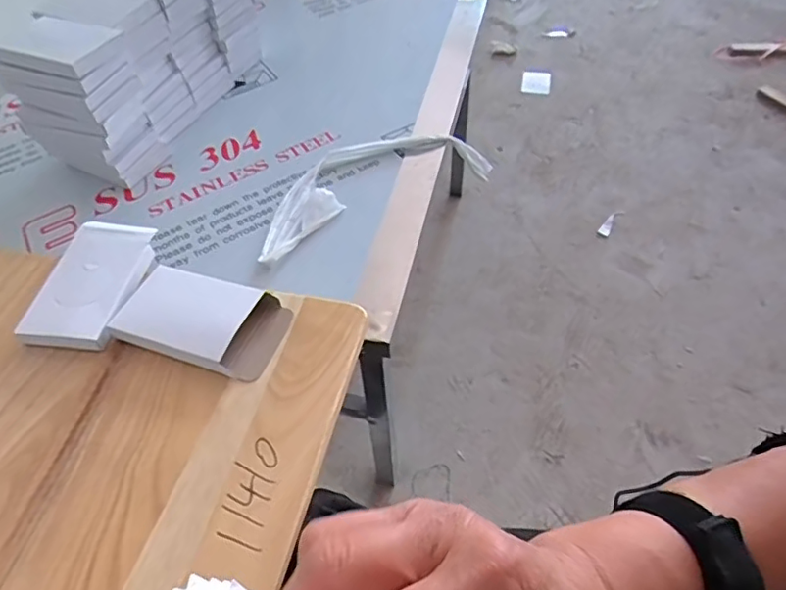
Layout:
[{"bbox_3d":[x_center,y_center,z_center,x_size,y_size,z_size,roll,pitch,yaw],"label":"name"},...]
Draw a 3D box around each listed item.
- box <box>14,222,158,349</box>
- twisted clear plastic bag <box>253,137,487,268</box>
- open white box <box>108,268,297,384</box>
[{"bbox_3d":[-0.304,-0.015,0.581,0.094,0.020,0.153,6,52,8],"label":"box"},{"bbox_3d":[-0.036,-0.148,0.784,0.376,0.081,0.110,-35,57,-21],"label":"twisted clear plastic bag"},{"bbox_3d":[-0.181,0.023,0.540,0.153,0.020,0.087,15,54,14],"label":"open white box"}]

